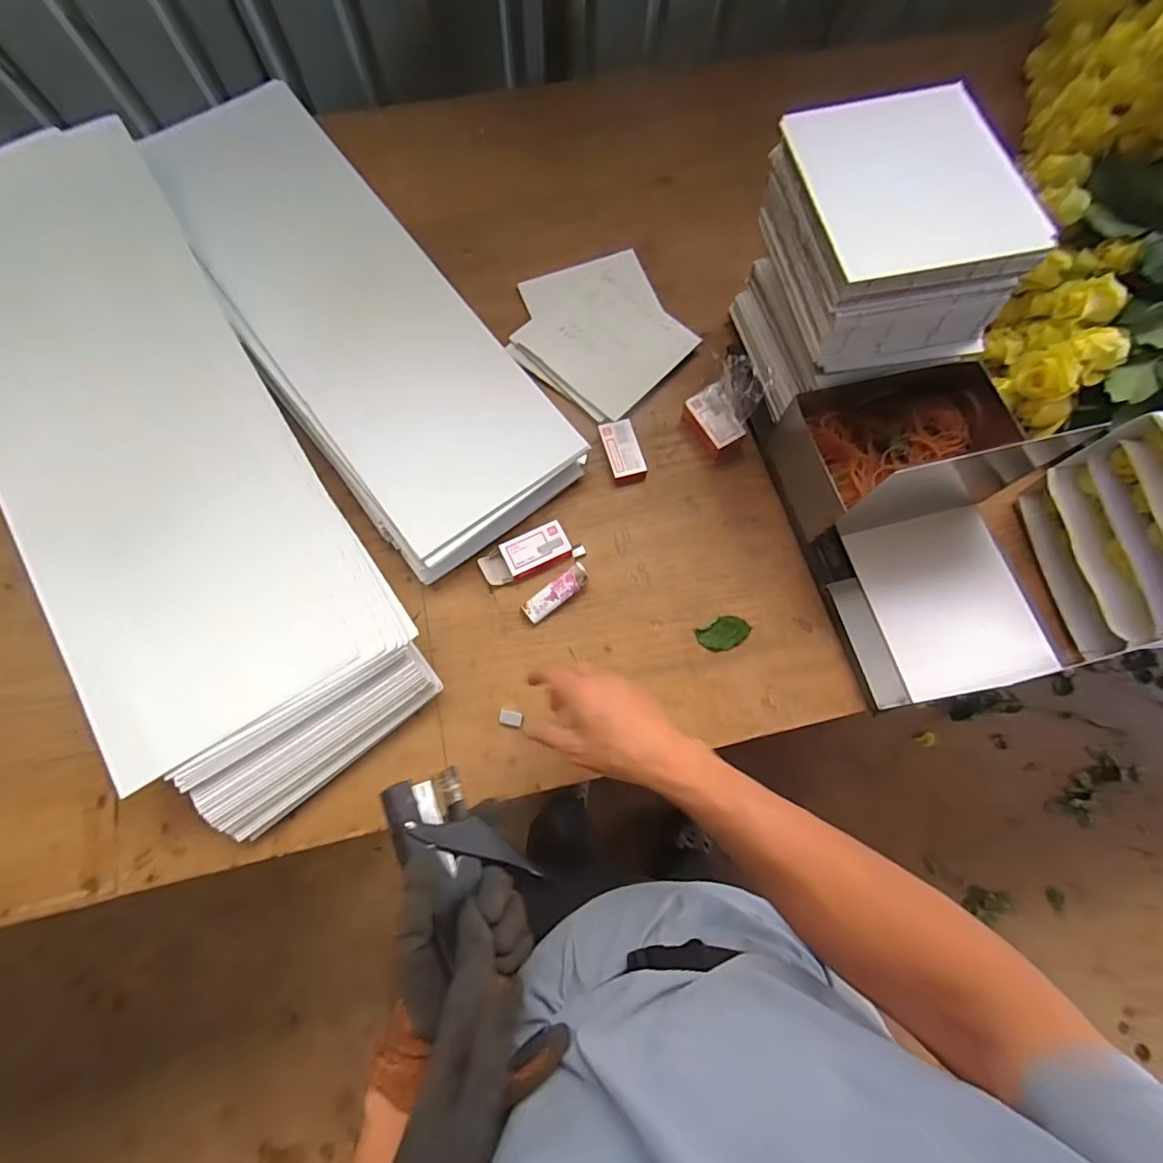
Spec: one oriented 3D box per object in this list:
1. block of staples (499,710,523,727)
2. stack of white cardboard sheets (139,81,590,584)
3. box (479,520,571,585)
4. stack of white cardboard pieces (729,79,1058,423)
[{"bbox_3d":[-0.068,0.132,0.502,0.021,0.006,0.014,11,75,3],"label":"block of staples"},{"bbox_3d":[-0.253,-0.292,0.575,0.217,0.073,0.579,-37,78,-9],"label":"stack of white cardboard sheets"},{"bbox_3d":[-0.059,-0.029,0.542,0.093,0.014,0.042,-25,76,-6],"label":"box"},{"bbox_3d":[0.269,-0.288,0.513,0.183,0.216,0.189,-13,75,-3],"label":"stack of white cardboard pieces"}]

